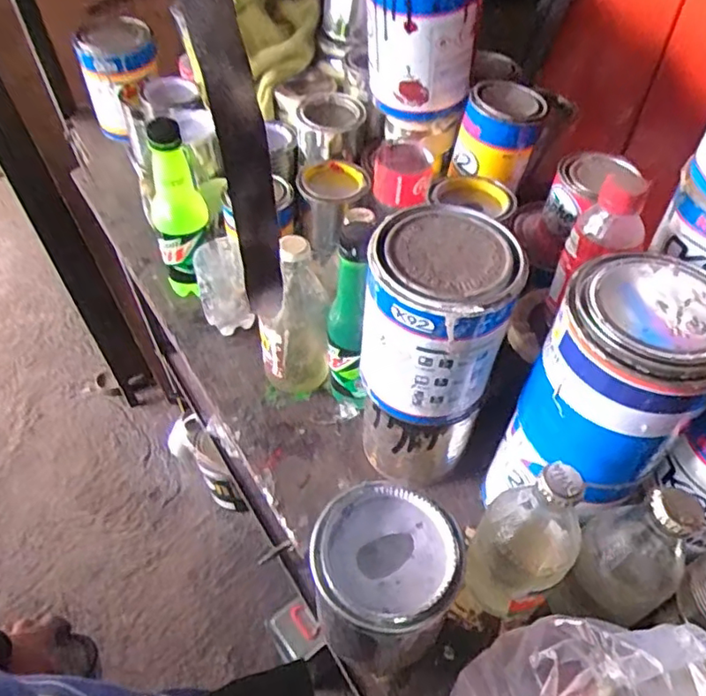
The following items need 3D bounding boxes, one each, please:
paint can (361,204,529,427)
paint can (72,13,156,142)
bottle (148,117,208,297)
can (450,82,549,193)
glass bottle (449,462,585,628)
[{"bbox_3d":[0.062,-0.020,0.439,0.097,0.127,0.096,0,52,1],"label":"paint can"},{"bbox_3d":[-0.319,-0.377,0.836,0.109,0.127,0.109,0,52,1],"label":"paint can"},{"bbox_3d":[-0.185,-0.137,0.625,0.056,0.189,0.059,6,52,5],"label":"bottle"},{"bbox_3d":[0.138,-0.196,0.557,0.069,0.069,0.071,0,52,1],"label":"can"},{"bbox_3d":[0.113,0.146,0.422,0.070,0.169,0.062,-38,60,-25],"label":"glass bottle"}]

